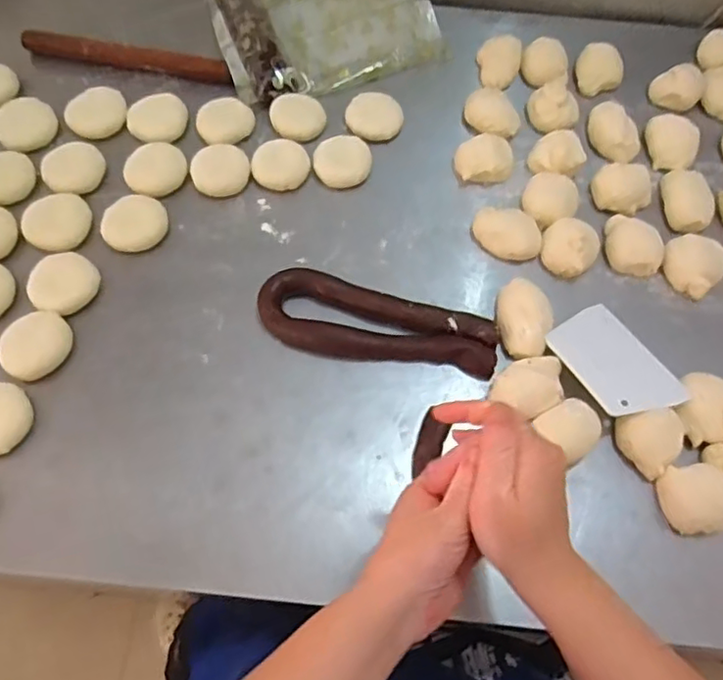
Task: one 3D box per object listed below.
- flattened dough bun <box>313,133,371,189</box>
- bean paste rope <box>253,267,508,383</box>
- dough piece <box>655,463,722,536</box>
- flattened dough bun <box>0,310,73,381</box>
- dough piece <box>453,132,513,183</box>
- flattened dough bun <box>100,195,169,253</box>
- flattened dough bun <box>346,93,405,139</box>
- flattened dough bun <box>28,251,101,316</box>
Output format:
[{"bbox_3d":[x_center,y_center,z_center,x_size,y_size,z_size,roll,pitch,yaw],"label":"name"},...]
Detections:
[{"bbox_3d":[-0.023,-0.209,0.713,0.066,0.018,0.064,0,64,-1],"label":"flattened dough bun"},{"bbox_3d":[0.015,-0.011,0.619,0.241,0.024,0.080,16,65,7],"label":"bean paste rope"},{"bbox_3d":[0.312,0.148,0.565,0.065,0.035,0.060,-4,64,-3],"label":"dough piece"},{"bbox_3d":[-0.321,0.003,0.600,0.066,0.014,0.069,0,64,-1],"label":"flattened dough bun"},{"bbox_3d":[0.144,-0.212,0.719,0.065,0.034,0.052,-1,64,-2],"label":"dough piece"},{"bbox_3d":[-0.249,-0.129,0.670,0.068,0.019,0.072,0,64,-1],"label":"flattened dough bun"},{"bbox_3d":[0.016,-0.272,0.748,0.069,0.019,0.066,-2,64,-2],"label":"flattened dough bun"},{"bbox_3d":[-0.309,-0.060,0.632,0.066,0.015,0.069,0,64,-1],"label":"flattened dough bun"}]

